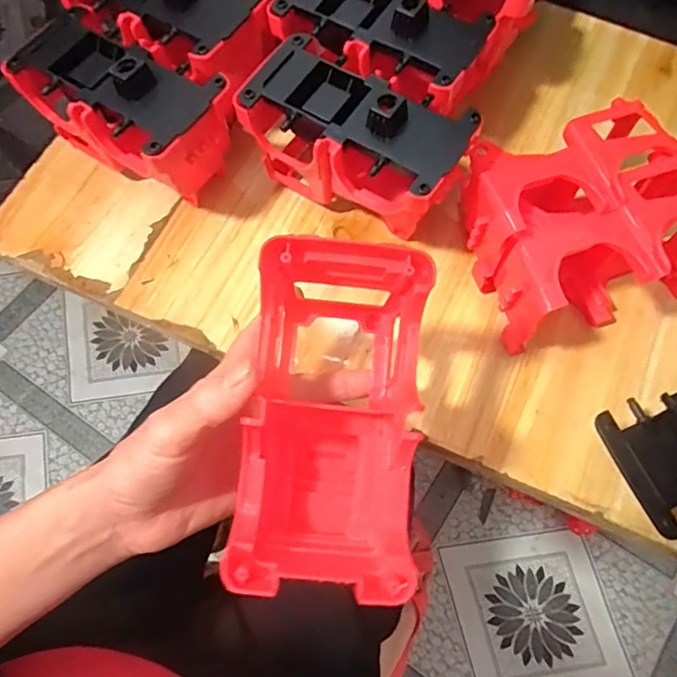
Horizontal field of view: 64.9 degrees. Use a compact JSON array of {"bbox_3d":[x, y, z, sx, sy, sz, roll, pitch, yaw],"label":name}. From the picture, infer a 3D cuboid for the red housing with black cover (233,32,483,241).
[{"bbox_3d":[0.009,-0.134,0.378,0.154,0.086,0.081,36,73,14],"label":"red housing with black cover"}]

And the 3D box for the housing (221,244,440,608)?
[{"bbox_3d":[-0.003,0.042,0.262,0.080,0.093,0.148,5,68,3],"label":"housing"}]

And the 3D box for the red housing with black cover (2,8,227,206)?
[{"bbox_3d":[-0.156,-0.166,0.403,0.156,0.104,0.079,34,72,13],"label":"red housing with black cover"}]

